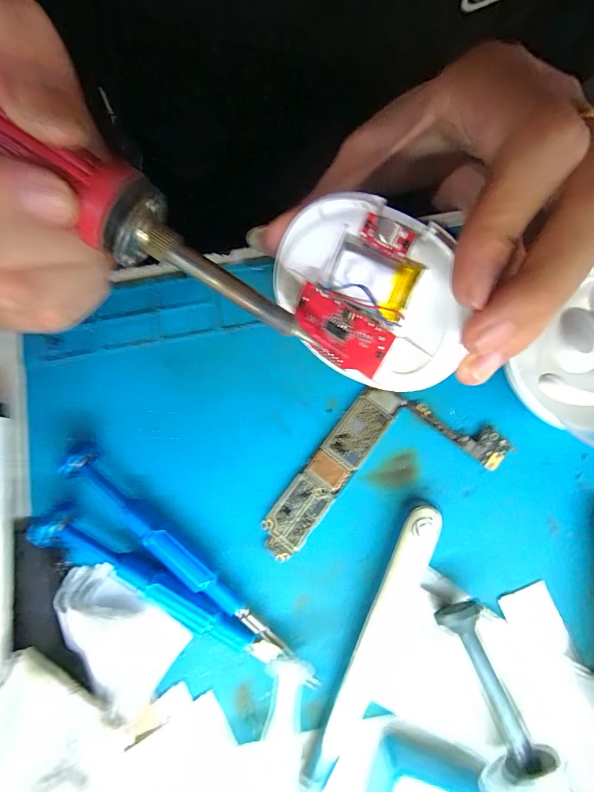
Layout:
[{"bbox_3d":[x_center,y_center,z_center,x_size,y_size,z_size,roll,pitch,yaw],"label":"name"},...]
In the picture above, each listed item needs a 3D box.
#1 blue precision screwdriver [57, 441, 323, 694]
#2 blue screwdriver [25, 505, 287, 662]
[{"bbox_3d":[-0.047,0.062,0.140,0.131,0.012,0.013,36,82,8],"label":"blue precision screwdriver"},{"bbox_3d":[-0.055,0.073,0.139,0.108,0.009,0.014,25,81,6],"label":"blue screwdriver"}]

